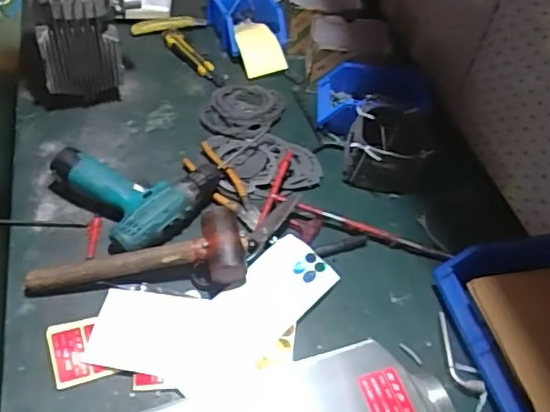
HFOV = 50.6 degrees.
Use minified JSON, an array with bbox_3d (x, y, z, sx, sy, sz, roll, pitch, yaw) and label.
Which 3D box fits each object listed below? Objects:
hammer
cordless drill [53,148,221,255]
[{"bbox_3d":[-0.179,0.060,0.766,0.278,0.067,0.091,1,49,-7],"label":"hammer"},{"bbox_3d":[-0.193,-0.036,0.848,0.191,0.056,0.186,39,55,24],"label":"cordless drill"}]

